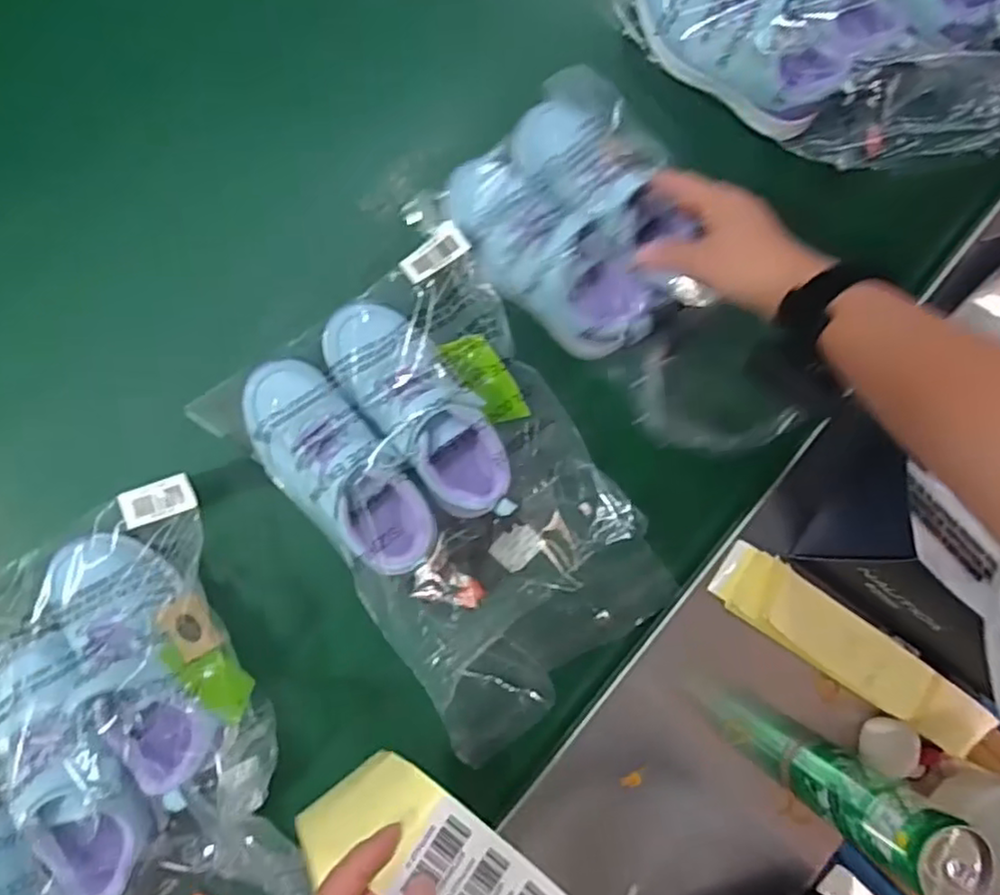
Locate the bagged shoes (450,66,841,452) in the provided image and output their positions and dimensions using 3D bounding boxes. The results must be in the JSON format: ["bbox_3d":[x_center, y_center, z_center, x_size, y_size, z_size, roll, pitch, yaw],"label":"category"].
[{"bbox_3d":[0.114,-0.129,0.534,0.158,0.072,0.317,-43,94,-7],"label":"bagged shoes"}]

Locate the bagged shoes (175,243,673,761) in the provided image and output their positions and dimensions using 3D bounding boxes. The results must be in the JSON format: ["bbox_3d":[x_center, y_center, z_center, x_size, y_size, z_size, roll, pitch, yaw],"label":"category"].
[{"bbox_3d":[-0.031,0.036,0.522,0.221,0.084,0.337,-37,88,-6],"label":"bagged shoes"}]

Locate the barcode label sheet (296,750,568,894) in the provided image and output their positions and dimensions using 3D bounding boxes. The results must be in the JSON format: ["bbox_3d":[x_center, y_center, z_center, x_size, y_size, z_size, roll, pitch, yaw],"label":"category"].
[{"bbox_3d":[-0.033,0.202,0.327,0.136,0.039,0.064,28,83,13],"label":"barcode label sheet"}]

